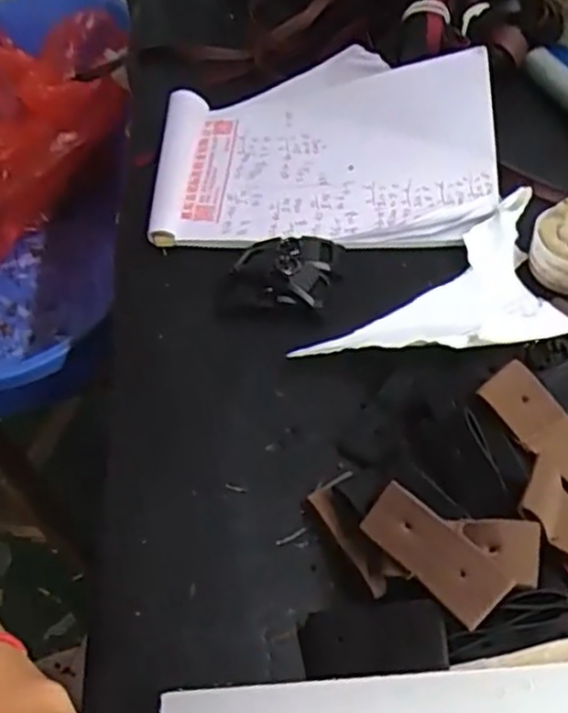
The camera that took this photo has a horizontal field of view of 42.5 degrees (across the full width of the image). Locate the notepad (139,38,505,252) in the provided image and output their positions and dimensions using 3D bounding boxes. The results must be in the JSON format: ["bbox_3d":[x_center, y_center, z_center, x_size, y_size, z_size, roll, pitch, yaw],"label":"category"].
[{"bbox_3d":[0.022,-0.136,0.476,0.215,0.029,0.145,-1,64,15],"label":"notepad"}]

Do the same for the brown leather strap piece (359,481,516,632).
[{"bbox_3d":[0.059,0.078,0.291,0.025,0.004,0.062,-47,51,-5],"label":"brown leather strap piece"}]

